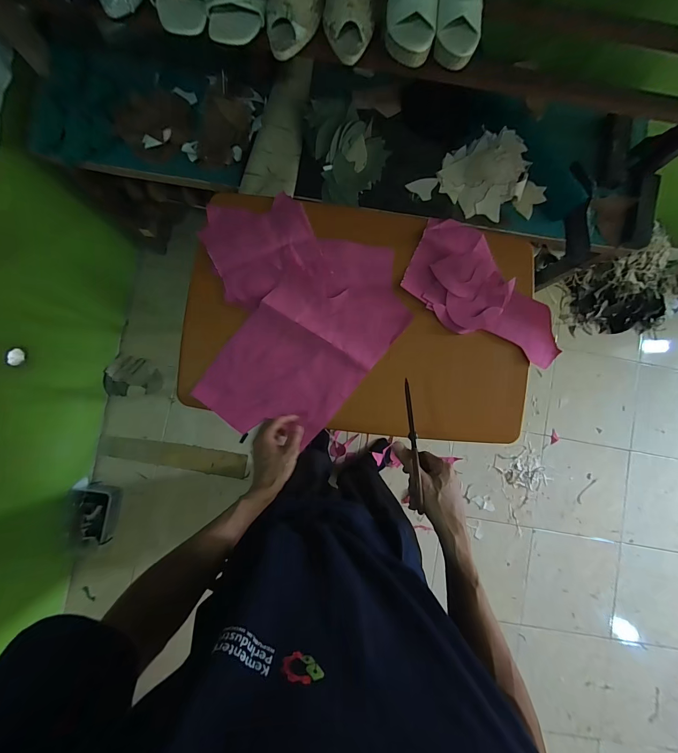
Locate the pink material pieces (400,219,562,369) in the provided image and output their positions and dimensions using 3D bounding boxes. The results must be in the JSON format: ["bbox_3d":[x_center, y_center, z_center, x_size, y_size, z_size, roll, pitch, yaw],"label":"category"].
[{"bbox_3d":[0.339,-0.188,0.746,0.378,0.031,0.220,24,85,-1],"label":"pink material pieces"}]

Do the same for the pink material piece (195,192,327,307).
[{"bbox_3d":[-0.162,-0.282,0.709,0.221,0.016,0.218,-23,87,-4],"label":"pink material piece"}]

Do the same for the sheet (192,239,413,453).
[{"bbox_3d":[-0.050,-0.080,0.694,0.277,0.019,0.456,32,82,-4],"label":"sheet"}]

